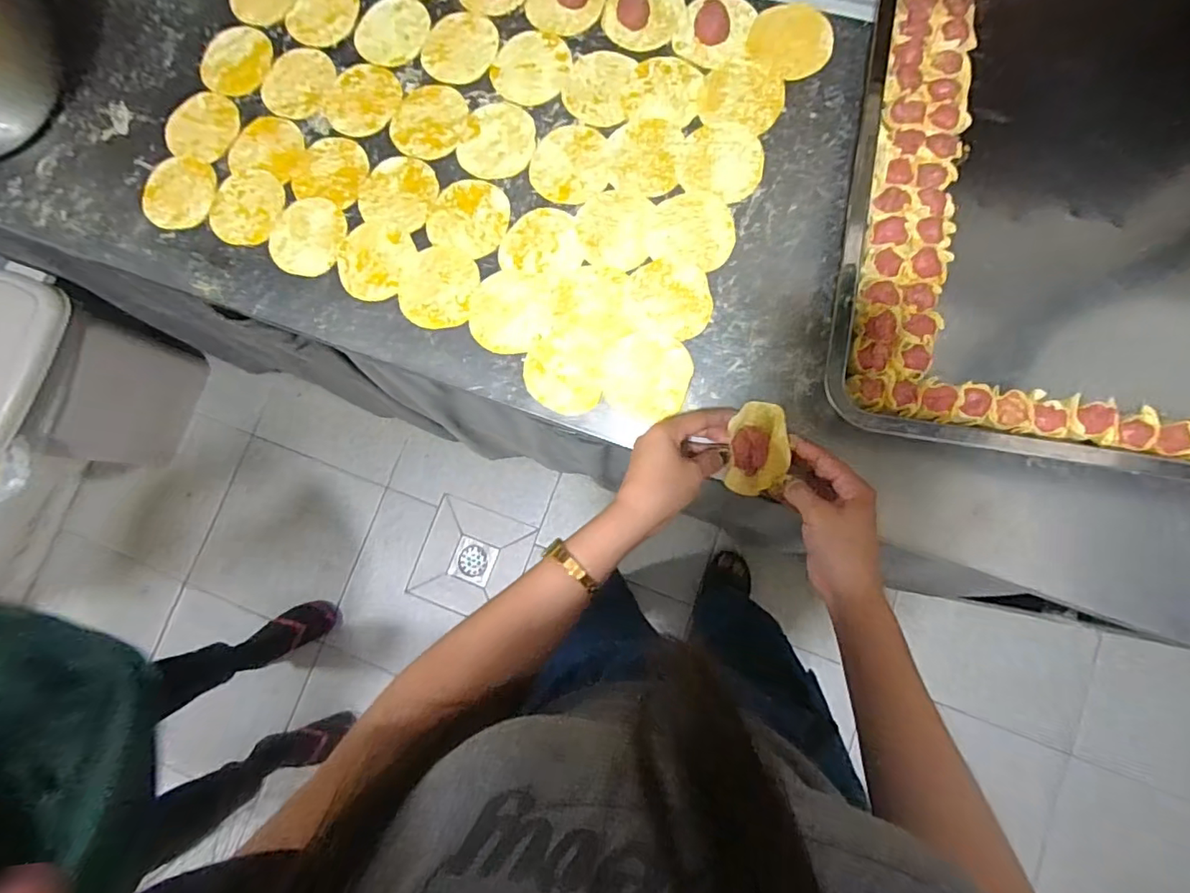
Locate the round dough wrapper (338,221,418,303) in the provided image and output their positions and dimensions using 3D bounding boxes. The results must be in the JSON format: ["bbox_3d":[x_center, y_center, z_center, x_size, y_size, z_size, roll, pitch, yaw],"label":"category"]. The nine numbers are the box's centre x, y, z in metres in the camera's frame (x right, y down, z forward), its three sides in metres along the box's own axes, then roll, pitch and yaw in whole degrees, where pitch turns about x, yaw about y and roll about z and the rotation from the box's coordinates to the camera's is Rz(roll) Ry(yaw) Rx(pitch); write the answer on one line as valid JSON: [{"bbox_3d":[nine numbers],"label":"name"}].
[{"bbox_3d":[-0.228,-0.190,0.578,0.074,0.004,0.079,-1,81,5],"label":"round dough wrapper"}]

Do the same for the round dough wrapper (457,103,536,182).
[{"bbox_3d":[-0.100,-0.316,0.586,0.075,0.004,0.085,26,84,8],"label":"round dough wrapper"}]

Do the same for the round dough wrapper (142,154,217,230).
[{"bbox_3d":[-0.452,-0.277,0.612,0.076,0.004,0.083,10,82,6],"label":"round dough wrapper"}]

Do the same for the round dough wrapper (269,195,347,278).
[{"bbox_3d":[-0.303,-0.222,0.592,0.084,0.005,0.086,-1,81,5],"label":"round dough wrapper"}]

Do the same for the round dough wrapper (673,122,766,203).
[{"bbox_3d":[0.125,-0.285,0.556,0.083,0.004,0.079,-1,81,5],"label":"round dough wrapper"}]

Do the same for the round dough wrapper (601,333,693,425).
[{"bbox_3d":[0.048,-0.066,0.522,0.078,0.004,0.081,-1,81,5],"label":"round dough wrapper"}]

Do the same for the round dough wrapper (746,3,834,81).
[{"bbox_3d":[0.199,-0.412,0.568,0.082,0.004,0.073,38,92,9],"label":"round dough wrapper"}]

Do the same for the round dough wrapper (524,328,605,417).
[{"bbox_3d":[-0.029,-0.073,0.537,0.075,0.005,0.080,5,82,5],"label":"round dough wrapper"}]

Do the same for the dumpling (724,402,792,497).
[{"bbox_3d":[0.140,0.000,0.481,0.046,0.030,0.080,6,82,6],"label":"dumpling"}]

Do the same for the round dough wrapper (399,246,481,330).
[{"bbox_3d":[-0.158,-0.160,0.566,0.079,0.004,0.083,-1,81,5],"label":"round dough wrapper"}]

